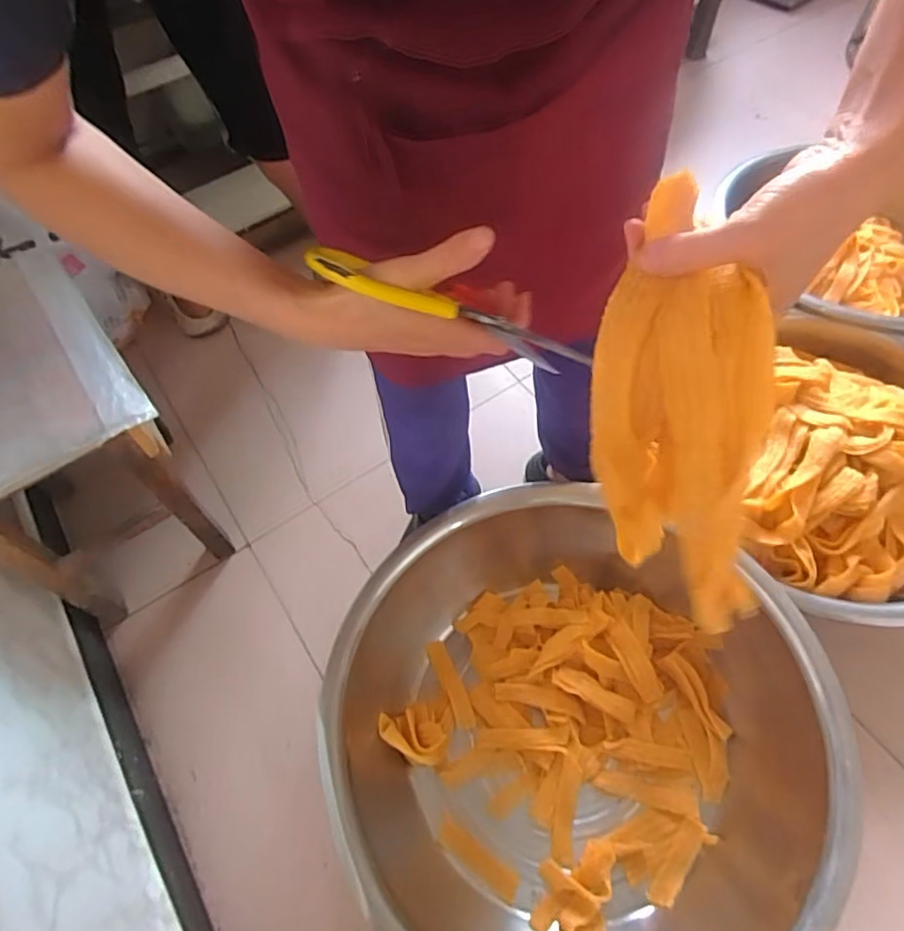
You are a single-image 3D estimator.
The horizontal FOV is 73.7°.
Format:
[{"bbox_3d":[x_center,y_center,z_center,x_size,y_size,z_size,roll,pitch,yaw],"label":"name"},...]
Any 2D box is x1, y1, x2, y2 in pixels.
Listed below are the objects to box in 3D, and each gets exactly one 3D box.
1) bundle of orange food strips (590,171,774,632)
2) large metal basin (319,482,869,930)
[{"bbox_3d":[0.122,-0.021,0.337,0.068,0.242,0.082,-10,23,-2],"label":"bundle of orange food strips"},{"bbox_3d":[0.152,0.346,0.825,0.595,0.242,0.627,-2,60,3],"label":"large metal basin"}]

